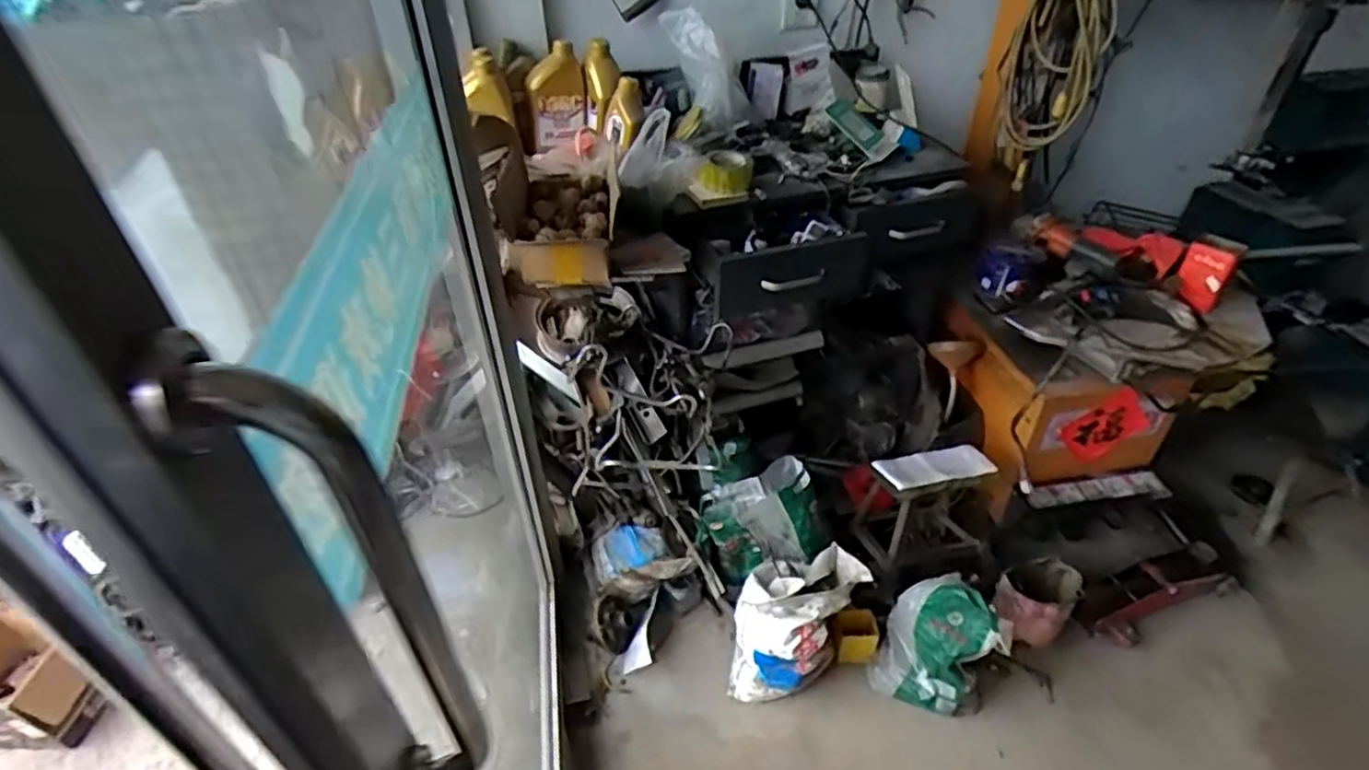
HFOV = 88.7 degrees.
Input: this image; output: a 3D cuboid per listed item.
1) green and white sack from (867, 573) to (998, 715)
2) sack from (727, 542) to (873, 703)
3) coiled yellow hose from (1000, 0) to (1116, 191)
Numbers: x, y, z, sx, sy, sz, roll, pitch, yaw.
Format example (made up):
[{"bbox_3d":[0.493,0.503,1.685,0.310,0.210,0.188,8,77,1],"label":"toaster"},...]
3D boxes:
[{"bbox_3d":[0.497,0.513,1.410,0.202,0.254,0.168,14,41,18],"label":"green and white sack"},{"bbox_3d":[0.225,0.489,1.439,0.192,0.292,0.284,23,44,27],"label":"sack"},{"bbox_3d":[0.794,-0.672,1.510,0.175,0.425,0.182,12,40,16],"label":"coiled yellow hose"}]

